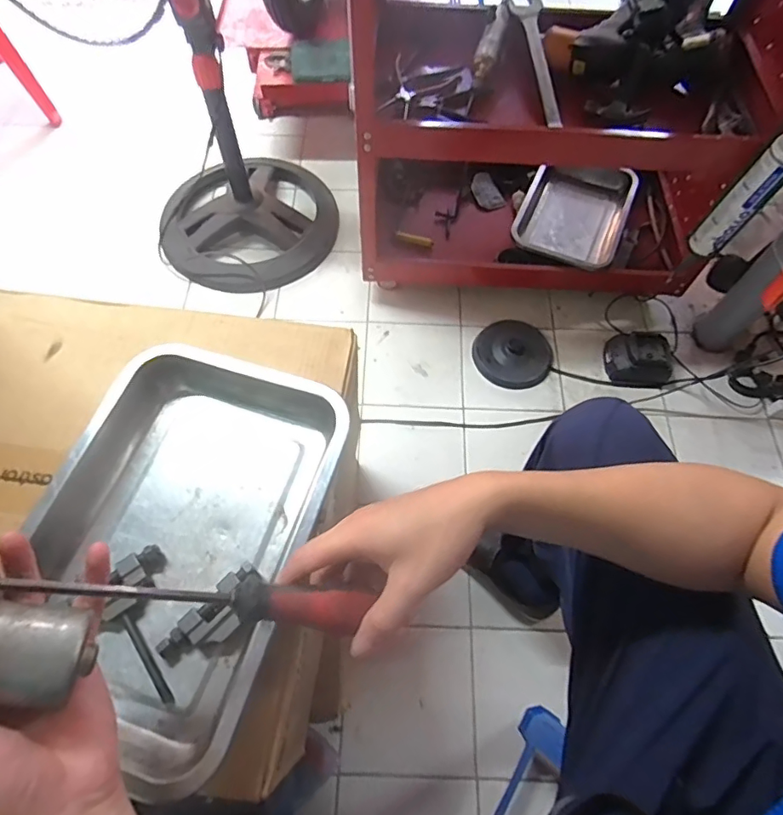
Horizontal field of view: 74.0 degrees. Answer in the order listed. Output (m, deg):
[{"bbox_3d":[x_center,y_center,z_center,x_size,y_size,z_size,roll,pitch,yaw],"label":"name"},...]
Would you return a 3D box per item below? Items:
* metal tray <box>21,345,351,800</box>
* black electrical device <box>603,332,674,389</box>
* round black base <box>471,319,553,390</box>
[{"bbox_3d":[-0.173,0.099,0.425,0.216,0.053,0.300,17,63,7],"label":"metal tray"},{"bbox_3d":[0.498,-0.098,1.038,0.125,0.066,0.104,1,62,-1],"label":"black electrical device"},{"bbox_3d":[0.259,-0.124,1.085,0.158,0.033,0.173,1,62,-1],"label":"round black base"}]

